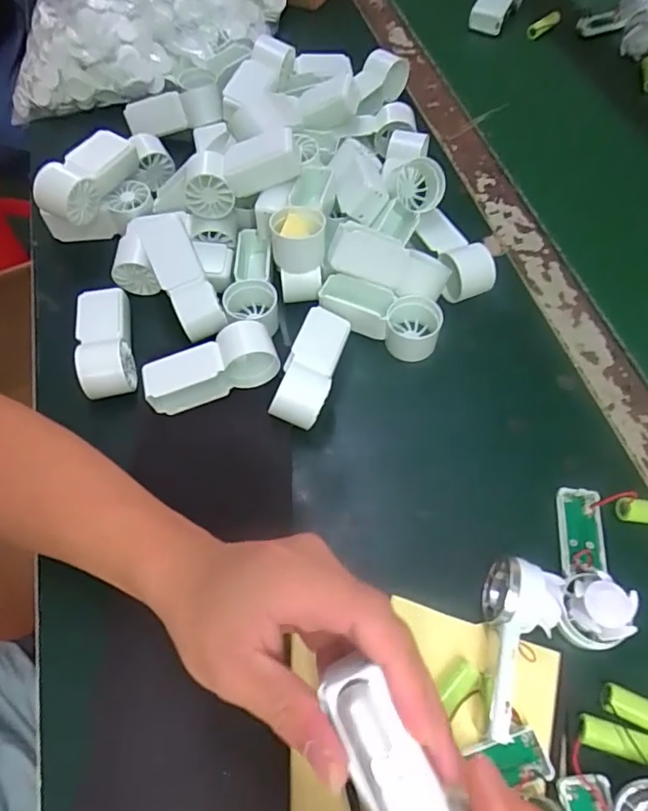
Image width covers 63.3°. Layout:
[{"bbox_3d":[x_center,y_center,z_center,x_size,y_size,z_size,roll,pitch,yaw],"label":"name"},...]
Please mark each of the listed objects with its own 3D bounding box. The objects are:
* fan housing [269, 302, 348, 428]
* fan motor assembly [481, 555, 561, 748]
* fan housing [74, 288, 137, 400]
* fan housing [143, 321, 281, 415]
[{"bbox_3d":[-0.007,-0.026,0.382,0.034,0.037,0.096,16,62,9],"label":"fan housing"},{"bbox_3d":[0.109,0.133,0.288,0.037,0.029,0.090,11,62,6],"label":"fan motor assembly"},{"bbox_3d":[-0.166,-0.050,0.404,0.039,0.031,0.093,-12,62,-6],"label":"fan housing"},{"bbox_3d":[-0.081,-0.026,0.377,0.093,0.041,0.034,-16,62,-9],"label":"fan housing"}]

